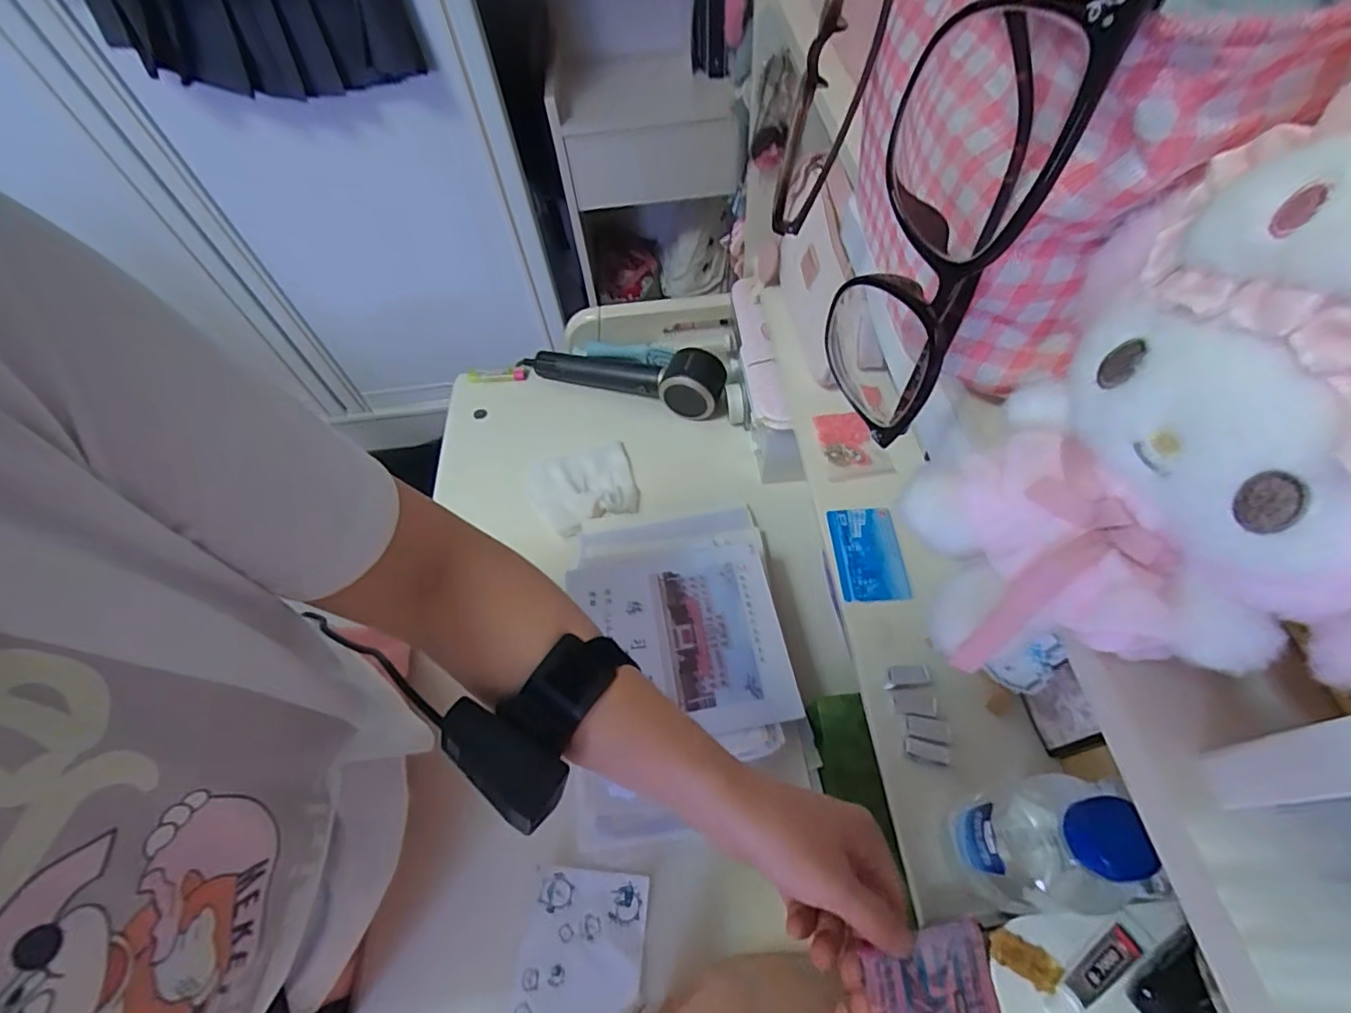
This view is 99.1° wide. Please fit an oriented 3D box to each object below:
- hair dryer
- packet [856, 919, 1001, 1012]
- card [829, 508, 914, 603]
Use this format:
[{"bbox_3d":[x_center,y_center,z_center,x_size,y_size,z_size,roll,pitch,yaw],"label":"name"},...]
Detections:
[{"bbox_3d":[-0.076,-0.190,0.793,0.288,0.082,0.070,17,60,14],"label":"hair dryer"},{"bbox_3d":[0.127,0.242,0.285,0.067,0.018,0.055,-3,58,2],"label":"packet"},{"bbox_3d":[0.161,0.039,0.482,0.053,0.004,0.086,-5,58,4],"label":"card"}]

